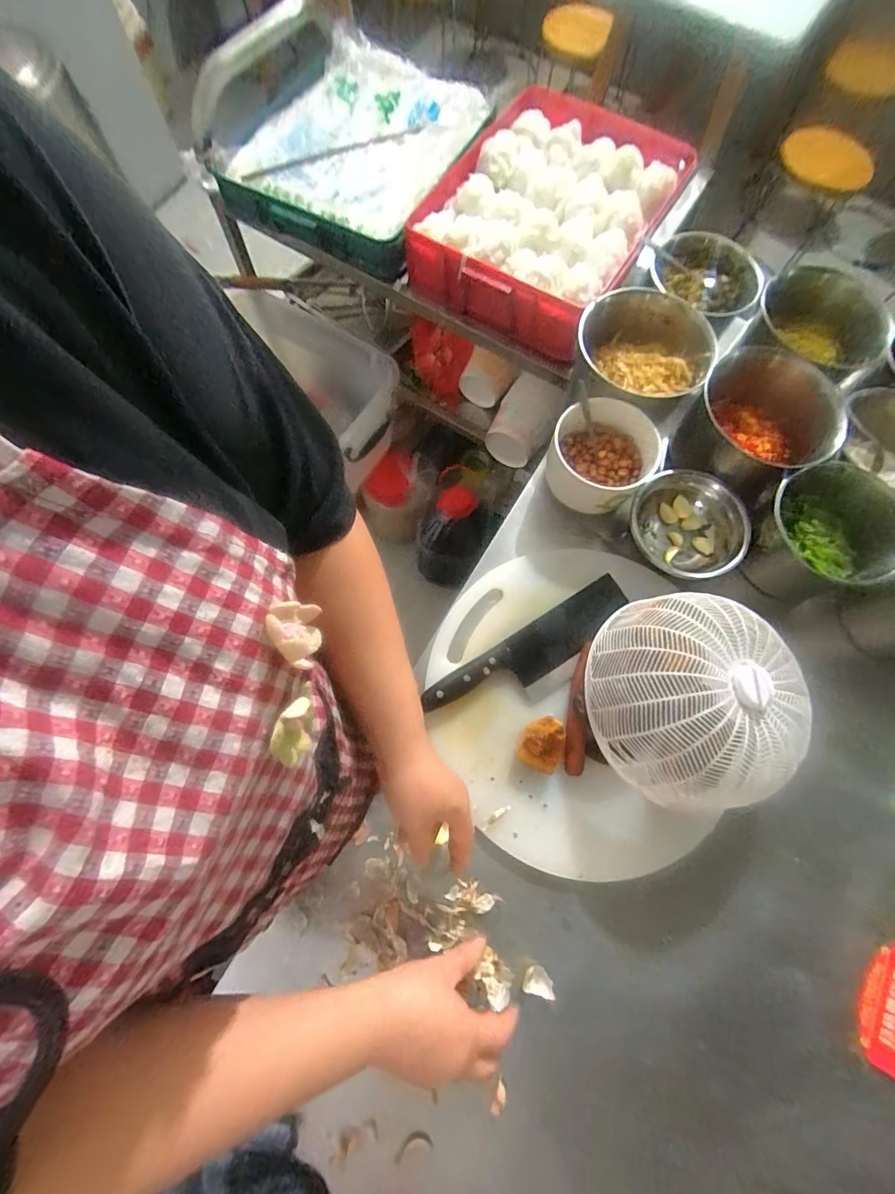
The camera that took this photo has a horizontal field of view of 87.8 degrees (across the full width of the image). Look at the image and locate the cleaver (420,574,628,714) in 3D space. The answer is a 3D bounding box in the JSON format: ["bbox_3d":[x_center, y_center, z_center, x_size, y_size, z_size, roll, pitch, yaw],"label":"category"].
[{"bbox_3d":[0.105,0.068,0.575,0.287,0.023,0.063,-32,75,-12],"label":"cleaver"}]

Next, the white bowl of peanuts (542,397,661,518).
[{"bbox_3d":[0.201,-0.182,0.628,0.130,0.084,0.138,17,72,4],"label":"white bowl of peanuts"}]

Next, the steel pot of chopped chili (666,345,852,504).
[{"bbox_3d":[0.414,-0.232,0.633,0.168,0.125,0.148,36,74,10],"label":"steel pot of chopped chili"}]

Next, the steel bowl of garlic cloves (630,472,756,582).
[{"bbox_3d":[0.309,-0.088,0.613,0.136,0.071,0.140,1,71,-2],"label":"steel bowl of garlic cloves"}]

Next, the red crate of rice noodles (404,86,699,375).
[{"bbox_3d":[0.181,-0.693,0.856,0.376,0.124,0.510,28,73,7],"label":"red crate of rice noodles"}]

